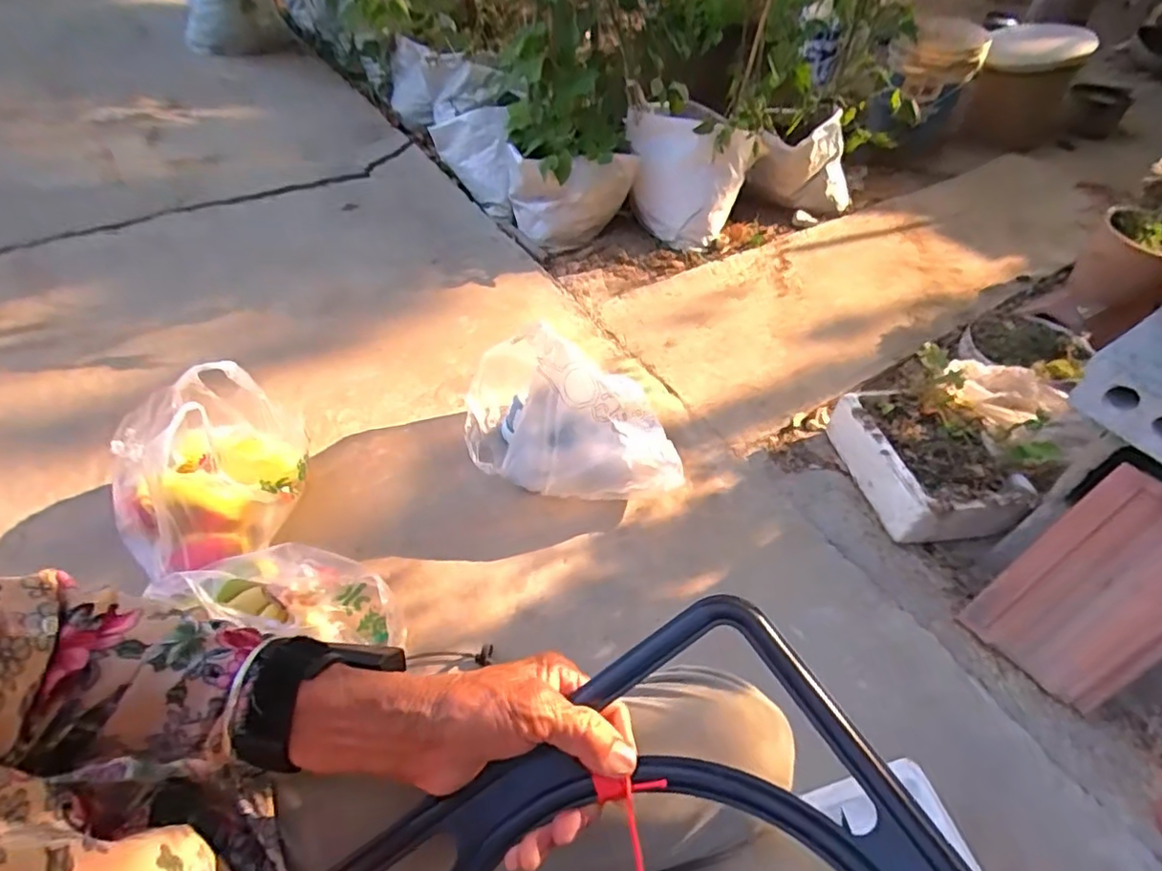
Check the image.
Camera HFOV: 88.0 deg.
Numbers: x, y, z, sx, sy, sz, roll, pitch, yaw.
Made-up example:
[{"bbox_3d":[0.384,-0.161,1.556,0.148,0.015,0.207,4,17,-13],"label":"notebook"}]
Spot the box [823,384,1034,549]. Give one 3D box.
[{"bbox_3d":[0.651,0.046,1.144,0.247,0.107,0.297,-2,49,-8],"label":"box"}]

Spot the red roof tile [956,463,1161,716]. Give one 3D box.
[{"bbox_3d":[0.760,0.231,0.874,0.203,0.333,0.021,42,31,25],"label":"red roof tile"}]

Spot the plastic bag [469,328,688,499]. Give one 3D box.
[{"bbox_3d":[-0.018,-0.048,1.056,0.366,0.261,0.269,0,49,-6],"label":"plastic bag"}]

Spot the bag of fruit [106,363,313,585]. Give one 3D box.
[{"bbox_3d":[-0.563,0.041,0.891,0.226,0.228,0.246,0,49,-6],"label":"bag of fruit"}]

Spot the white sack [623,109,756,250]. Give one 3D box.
[{"bbox_3d":[0.268,-0.707,1.647,0.321,0.278,0.210,22,50,13],"label":"white sack"}]

